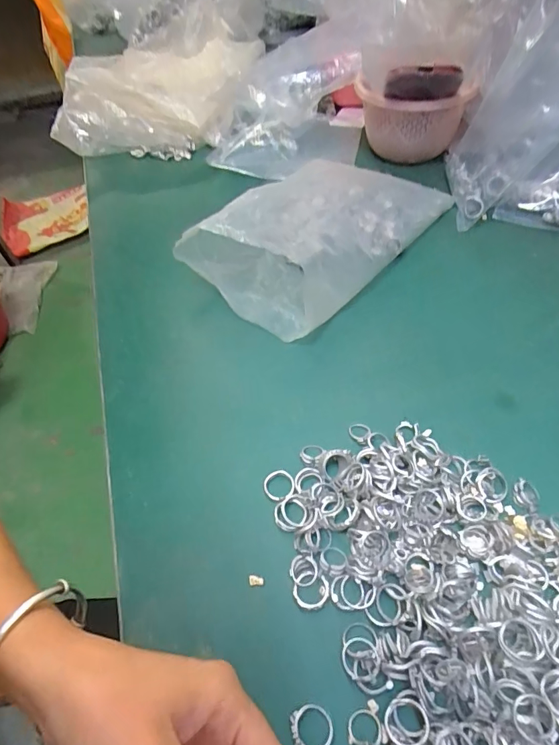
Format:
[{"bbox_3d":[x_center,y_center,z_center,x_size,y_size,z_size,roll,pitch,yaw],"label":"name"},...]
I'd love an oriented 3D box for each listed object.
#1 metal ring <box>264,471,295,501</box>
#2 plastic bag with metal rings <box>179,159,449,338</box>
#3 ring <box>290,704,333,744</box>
[{"bbox_3d":[0.000,0.081,0.322,0.023,0.004,0.022,-8,56,12],"label":"metal ring"},{"bbox_3d":[0.044,-0.162,0.458,0.156,0.079,0.257,32,61,26],"label":"plastic bag with metal rings"},{"bbox_3d":[0.017,0.186,0.233,0.021,0.008,0.022,-2,52,3],"label":"ring"}]

